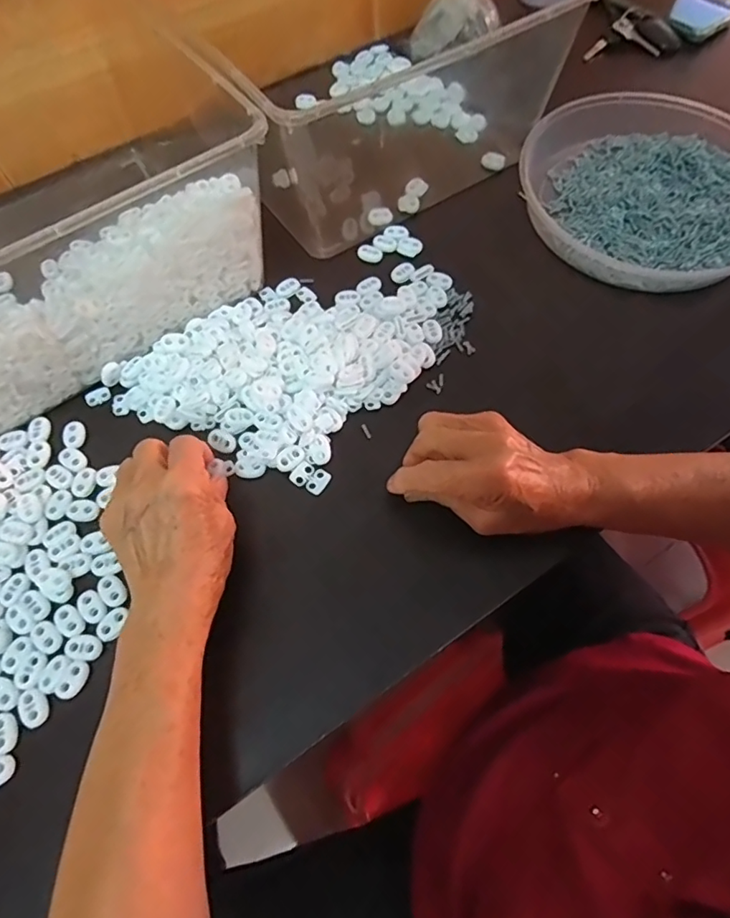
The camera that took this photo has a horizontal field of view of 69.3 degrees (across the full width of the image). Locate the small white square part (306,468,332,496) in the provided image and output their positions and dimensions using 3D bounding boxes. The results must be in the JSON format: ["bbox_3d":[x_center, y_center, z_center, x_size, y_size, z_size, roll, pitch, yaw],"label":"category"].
[{"bbox_3d":[-0.034,0.017,0.384,0.013,0.004,0.019,31,69,15],"label":"small white square part"}]

